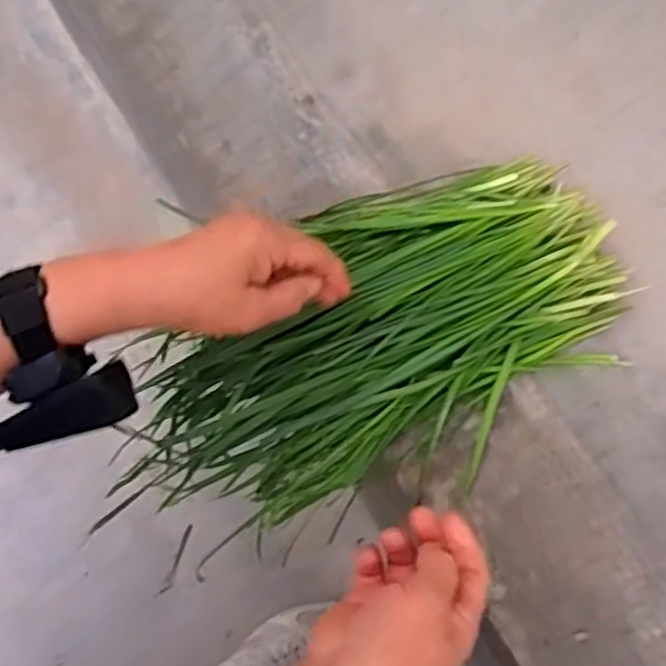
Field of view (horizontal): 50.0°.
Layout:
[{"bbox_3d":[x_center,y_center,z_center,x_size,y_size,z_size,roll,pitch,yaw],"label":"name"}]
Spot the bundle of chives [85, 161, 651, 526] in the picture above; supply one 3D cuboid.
[{"bbox_3d":[0.016,0.006,0.489,0.348,0.062,0.199,-31,73,-1],"label":"bundle of chives"}]

